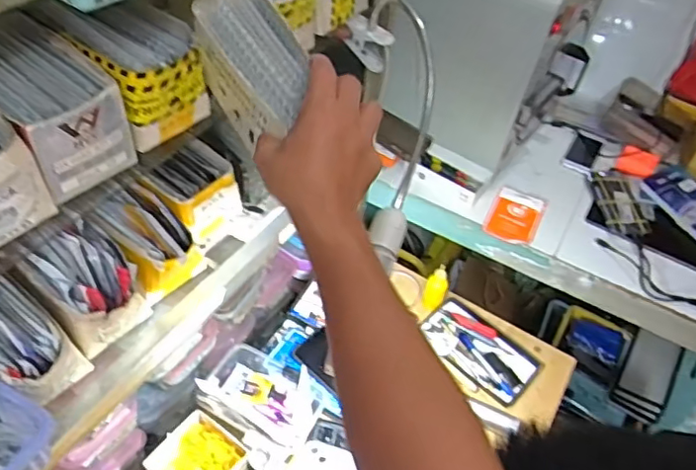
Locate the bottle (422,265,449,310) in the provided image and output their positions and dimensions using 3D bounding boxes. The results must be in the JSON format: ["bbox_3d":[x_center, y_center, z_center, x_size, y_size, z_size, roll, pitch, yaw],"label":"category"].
[{"bbox_3d":[0.149,0.089,0.970,0.035,0.089,0.032,3,48,-3],"label":"bottle"}]

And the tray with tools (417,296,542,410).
[{"bbox_3d":[0.223,0.194,0.988,0.112,0.025,0.199,-31,58,-29],"label":"tray with tools"}]

